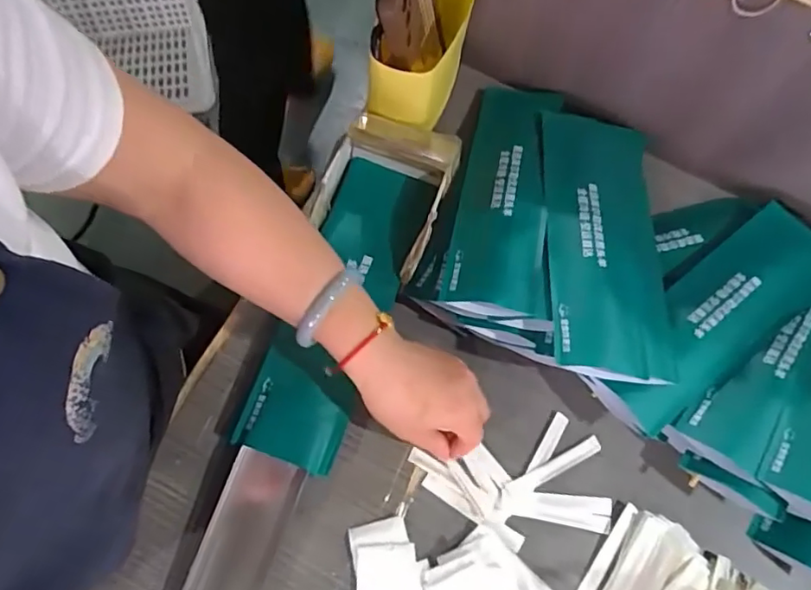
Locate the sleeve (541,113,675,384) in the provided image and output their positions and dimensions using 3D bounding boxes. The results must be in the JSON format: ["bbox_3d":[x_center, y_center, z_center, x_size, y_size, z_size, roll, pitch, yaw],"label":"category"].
[{"bbox_3d":[0.179,-0.057,0.512,0.106,0.021,0.287,11,59,-8],"label":"sleeve"}]

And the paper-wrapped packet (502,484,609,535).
[{"bbox_3d":[0.123,0.173,0.463,0.091,0.008,0.027,11,68,0],"label":"paper-wrapped packet"}]

